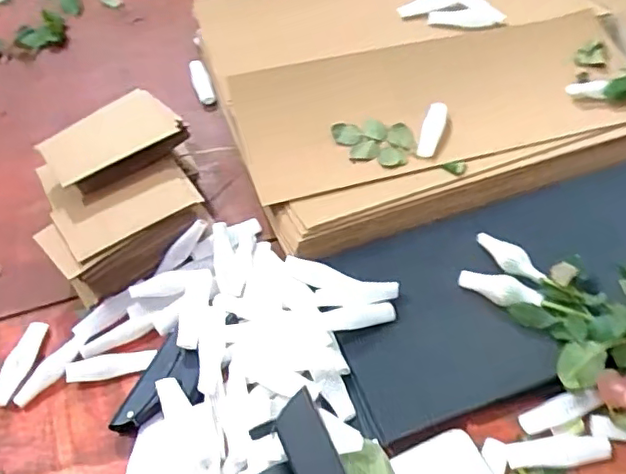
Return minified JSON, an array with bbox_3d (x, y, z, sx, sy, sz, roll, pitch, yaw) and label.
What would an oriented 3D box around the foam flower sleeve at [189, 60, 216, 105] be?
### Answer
[{"bbox_3d":[-0.167,-0.230,0.886,0.025,0.022,0.088,-16,54,-11],"label":"foam flower sleeve"}]

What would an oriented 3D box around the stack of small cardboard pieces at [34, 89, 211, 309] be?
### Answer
[{"bbox_3d":[-0.225,-0.056,0.684,0.185,0.102,0.219,-21,56,-14],"label":"stack of small cardboard pieces"}]

